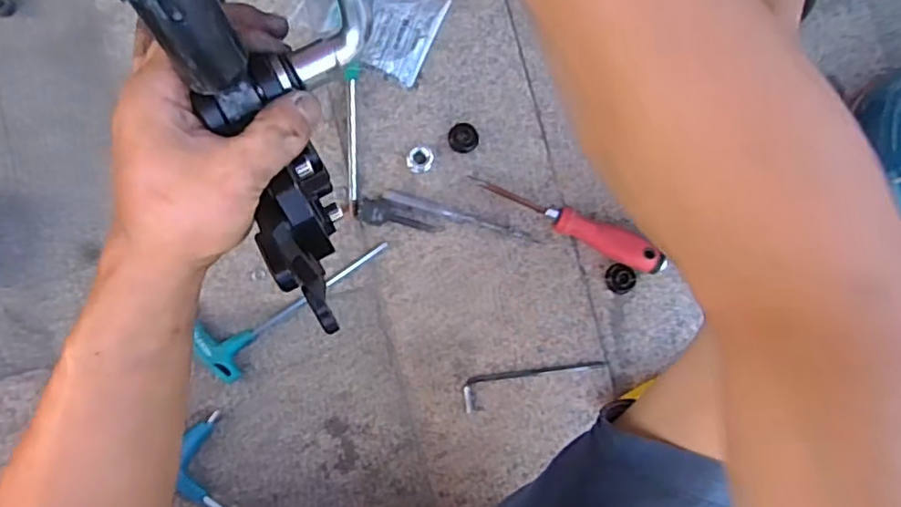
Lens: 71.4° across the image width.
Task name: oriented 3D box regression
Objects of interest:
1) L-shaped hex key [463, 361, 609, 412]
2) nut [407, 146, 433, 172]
[{"bbox_3d":[0.085,0.128,0.624,0.145,0.011,0.032,-9,86,-7],"label":"L-shaped hex key"},{"bbox_3d":[-0.030,-0.093,0.624,0.027,0.009,0.024,-7,86,-7],"label":"nut"}]

